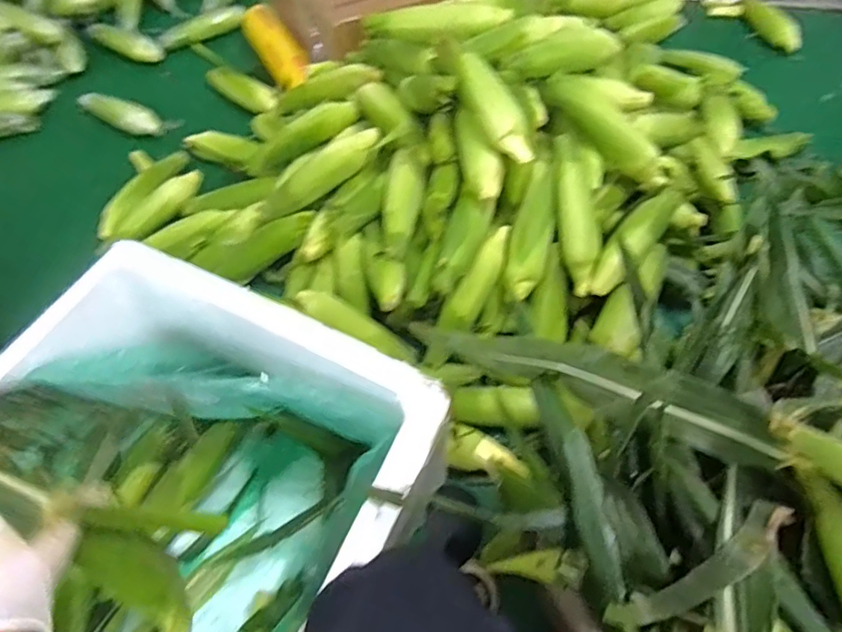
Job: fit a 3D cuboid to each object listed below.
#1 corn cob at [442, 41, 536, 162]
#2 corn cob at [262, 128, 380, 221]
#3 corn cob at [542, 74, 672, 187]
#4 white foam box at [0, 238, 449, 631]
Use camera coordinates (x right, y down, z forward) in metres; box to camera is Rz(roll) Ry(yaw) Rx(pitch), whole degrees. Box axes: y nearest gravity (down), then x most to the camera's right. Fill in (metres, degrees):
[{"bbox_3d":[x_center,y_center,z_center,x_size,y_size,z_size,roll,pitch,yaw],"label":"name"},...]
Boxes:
[{"bbox_3d":[0.096,-0.313,0.779,0.057,0.050,0.213,-35,90,-17],"label":"corn cob"},{"bbox_3d":[-0.176,-0.245,0.924,0.250,0.056,0.051,-34,60,10],"label":"corn cob"},{"bbox_3d":[0.290,-0.296,0.845,0.229,0.060,0.066,41,67,-1],"label":"corn cob"},{"bbox_3d":[-0.285,0.267,0.576,0.443,0.340,0.578,24,62,17],"label":"white foam box"}]

